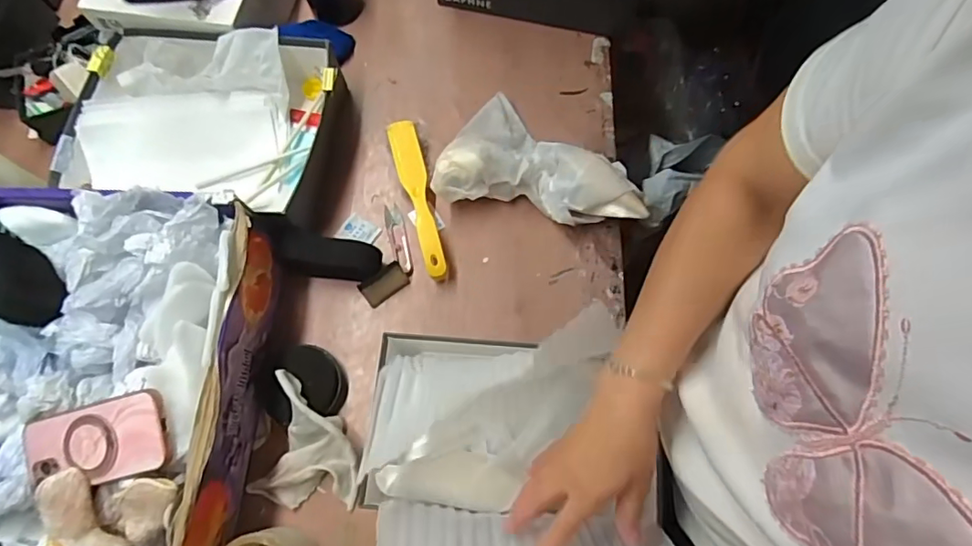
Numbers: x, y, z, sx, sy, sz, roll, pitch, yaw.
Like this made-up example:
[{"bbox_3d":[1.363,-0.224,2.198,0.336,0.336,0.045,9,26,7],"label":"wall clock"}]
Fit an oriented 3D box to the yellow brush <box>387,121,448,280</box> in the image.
[{"bbox_3d":[-0.088,-0.098,0.716,0.040,0.038,0.228,-15,71,-3],"label":"yellow brush"}]

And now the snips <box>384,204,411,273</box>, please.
[{"bbox_3d":[-0.115,-0.045,0.713,0.024,0.008,0.098,-16,71,-3],"label":"snips"}]

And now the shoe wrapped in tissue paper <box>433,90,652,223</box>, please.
[{"bbox_3d":[0.078,-0.147,0.701,0.256,0.085,0.165,13,72,6],"label":"shoe wrapped in tissue paper"}]

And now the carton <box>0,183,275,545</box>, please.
[{"bbox_3d":[-0.407,0.117,0.558,0.296,0.148,0.392,2,71,3],"label":"carton"}]

